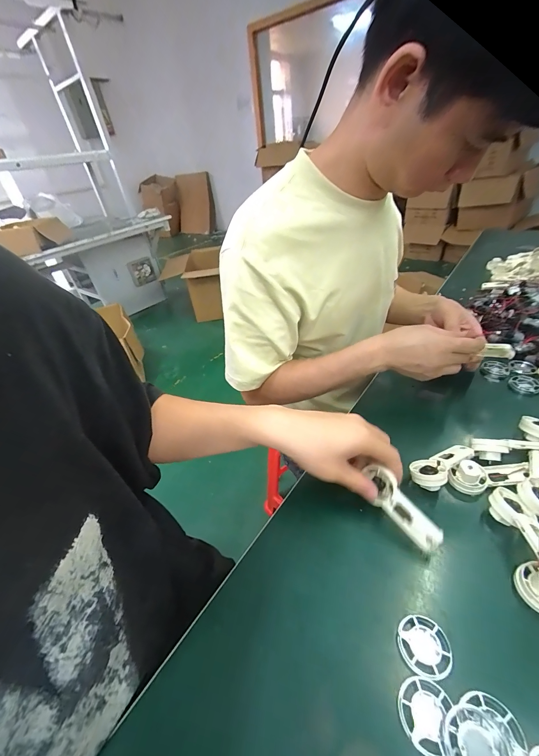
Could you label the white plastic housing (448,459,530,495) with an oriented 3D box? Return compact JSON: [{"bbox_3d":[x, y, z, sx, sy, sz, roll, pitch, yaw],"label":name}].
[{"bbox_3d":[0.258,0.111,0.347,0.090,0.024,0.032,-12,38,-6],"label":"white plastic housing"}]

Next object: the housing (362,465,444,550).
[{"bbox_3d":[0.135,0.134,0.307,0.026,0.022,0.089,-25,59,-22],"label":"housing"}]

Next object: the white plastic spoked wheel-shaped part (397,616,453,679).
[{"bbox_3d":[0.126,0.218,0.241,0.038,0.004,0.038,9,41,19],"label":"white plastic spoked wheel-shaped part"}]

